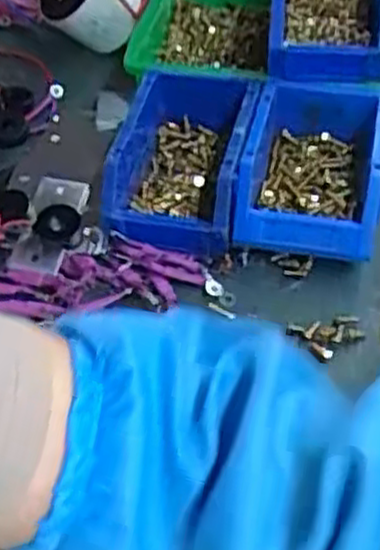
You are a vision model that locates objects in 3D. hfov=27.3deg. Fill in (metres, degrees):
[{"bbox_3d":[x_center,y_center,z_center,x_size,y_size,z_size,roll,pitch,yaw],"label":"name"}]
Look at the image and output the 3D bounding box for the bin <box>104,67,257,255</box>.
[{"bbox_3d":[-0.008,-0.099,0.650,0.110,0.063,0.173,9,47,11],"label":"bin"}]

